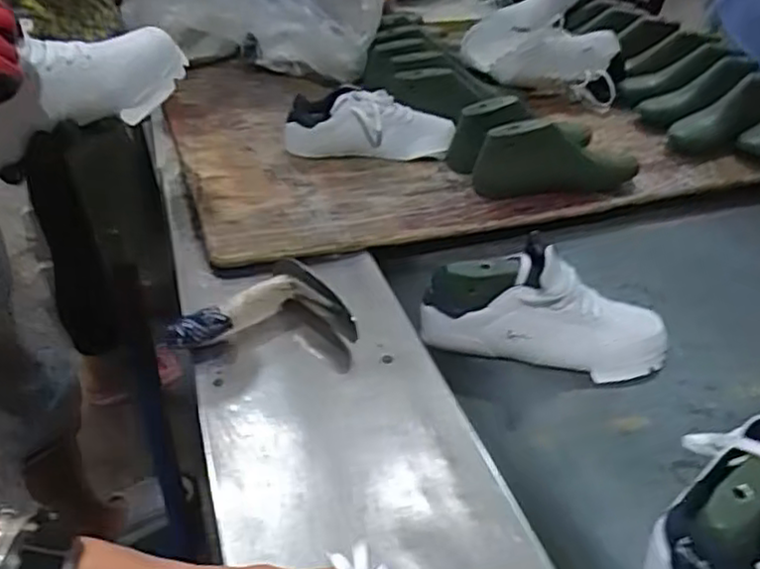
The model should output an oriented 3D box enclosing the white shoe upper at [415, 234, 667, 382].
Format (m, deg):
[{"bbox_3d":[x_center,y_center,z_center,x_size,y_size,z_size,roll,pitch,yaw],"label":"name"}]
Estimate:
[{"bbox_3d":[0.185,0.028,0.752,0.270,0.123,0.085,3,37,0],"label":"white shoe upper"}]

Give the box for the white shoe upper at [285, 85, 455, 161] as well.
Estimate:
[{"bbox_3d":[-0.017,-0.250,1.087,0.261,0.083,0.076,3,37,0],"label":"white shoe upper"}]

